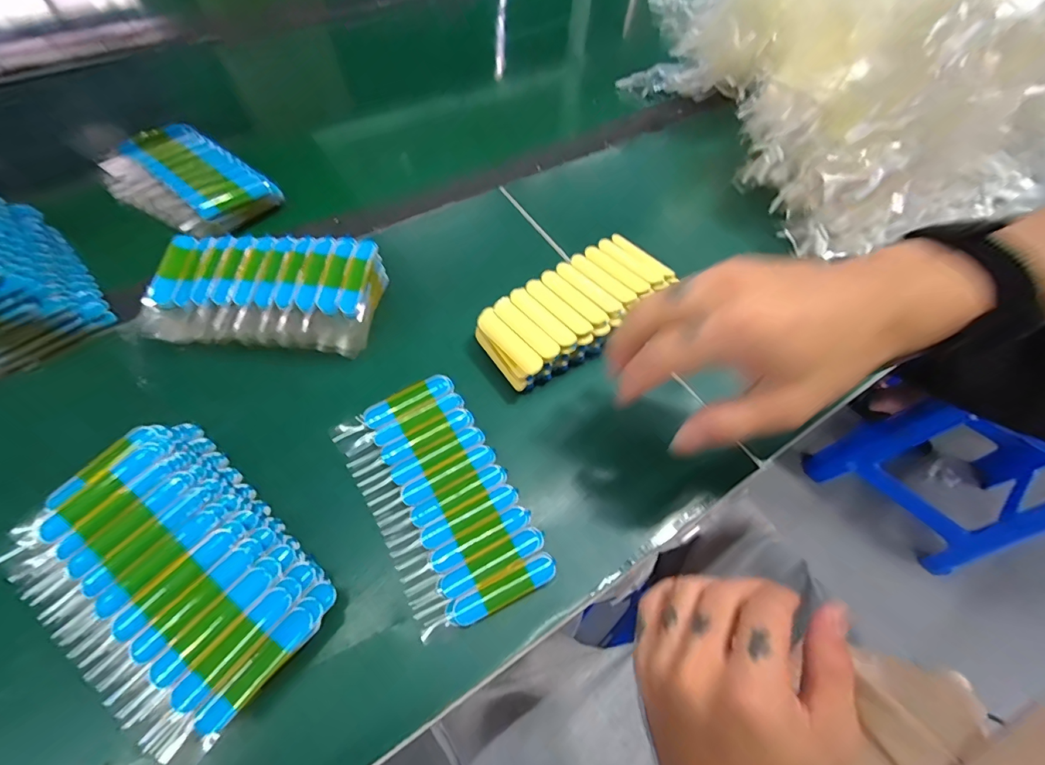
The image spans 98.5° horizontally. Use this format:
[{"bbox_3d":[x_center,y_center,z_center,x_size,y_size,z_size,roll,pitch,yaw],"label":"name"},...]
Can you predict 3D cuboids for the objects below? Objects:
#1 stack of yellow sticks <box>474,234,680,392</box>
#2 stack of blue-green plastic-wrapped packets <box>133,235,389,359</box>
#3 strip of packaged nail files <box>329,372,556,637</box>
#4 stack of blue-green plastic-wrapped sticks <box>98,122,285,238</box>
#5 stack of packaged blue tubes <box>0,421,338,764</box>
[{"bbox_3d":[0.042,-0.053,0.348,0.148,0.039,0.071,-32,66,-20],"label":"stack of yellow sticks"},{"bbox_3d":[-0.192,-0.068,0.338,0.159,0.038,0.085,4,59,-1],"label":"stack of blue-green plastic-wrapped packets"},{"bbox_3d":[-0.053,0.068,0.283,0.085,0.008,0.152,-26,62,-18],"label":"strip of packaged nail files"},{"bbox_3d":[-0.309,-0.187,0.413,0.158,0.017,0.095,35,64,16],"label":"stack of blue-green plastic-wrapped sticks"},{"bbox_3d":[-0.192,0.100,0.249,0.170,0.034,0.102,35,64,16],"label":"stack of packaged blue tubes"}]

